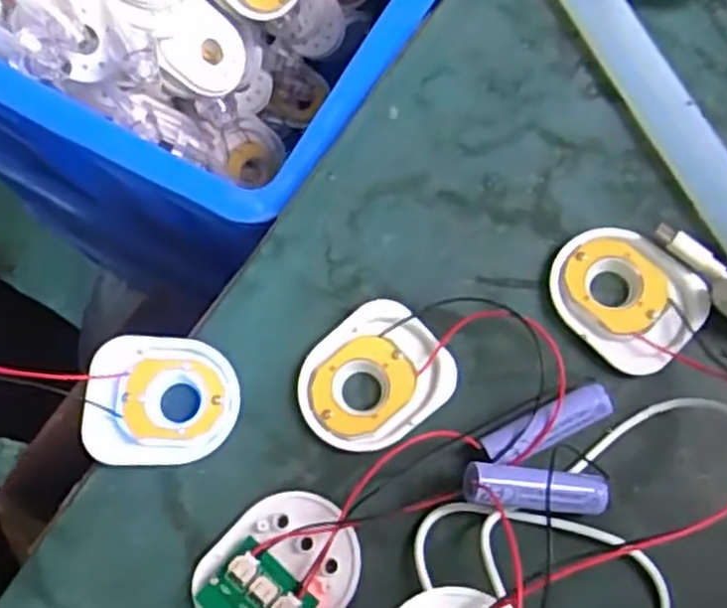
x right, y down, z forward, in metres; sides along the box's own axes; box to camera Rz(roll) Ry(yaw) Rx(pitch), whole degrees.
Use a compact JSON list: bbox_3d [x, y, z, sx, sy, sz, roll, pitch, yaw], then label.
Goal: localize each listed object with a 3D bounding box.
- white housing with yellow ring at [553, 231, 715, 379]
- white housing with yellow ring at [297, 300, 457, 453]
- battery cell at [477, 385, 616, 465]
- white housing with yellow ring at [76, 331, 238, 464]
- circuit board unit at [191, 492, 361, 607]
[{"bbox_3d":[0.102,-0.003,0.305,0.057,0.008,0.048,39,79,11],"label":"white housing with yellow ring"},{"bbox_3d":[0.003,0.029,0.300,0.056,0.008,0.050,-42,78,-10],"label":"white housing with yellow ring"},{"bbox_3d":[0.067,0.046,0.287,0.050,0.012,0.013,-26,75,-6],"label":"battery cell"},{"bbox_3d":[-0.077,0.037,0.299,0.056,0.013,0.048,1,74,1],"label":"white housing with yellow ring"},{"bbox_3d":[-0.029,0.095,0.274,0.049,0.014,0.058,39,79,11],"label":"circuit board unit"}]

